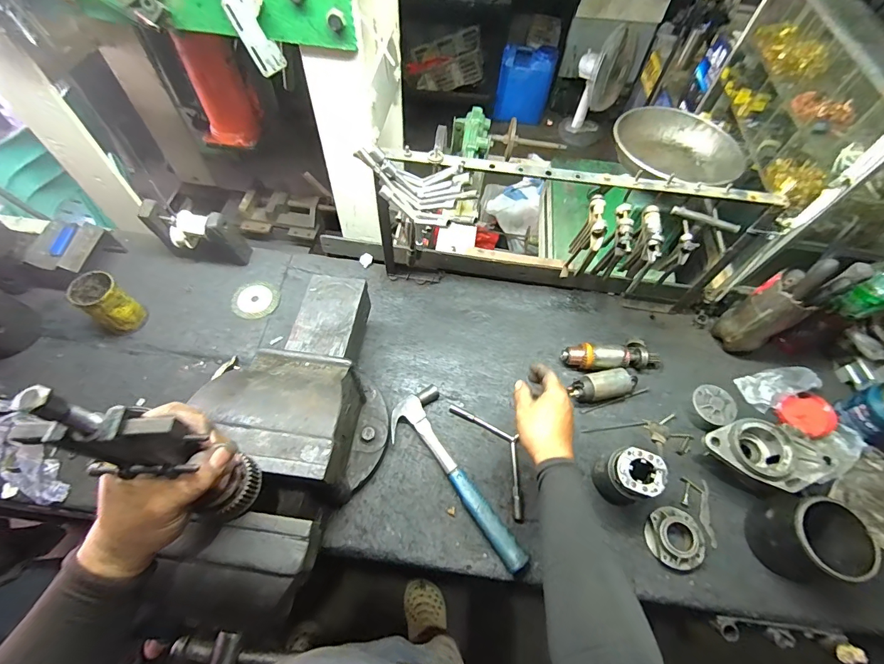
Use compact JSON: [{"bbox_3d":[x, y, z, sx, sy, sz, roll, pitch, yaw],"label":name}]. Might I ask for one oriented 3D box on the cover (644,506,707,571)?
[{"bbox_3d":[0.388,0.339,0.658,0.089,0.028,0.088,1,59,-2],"label":"cover"}]

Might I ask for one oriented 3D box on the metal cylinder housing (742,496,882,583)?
[{"bbox_3d":[0.571,0.321,0.622,0.108,0.116,0.110,-2,59,-4],"label":"metal cylinder housing"}]

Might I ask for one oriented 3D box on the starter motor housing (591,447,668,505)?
[{"bbox_3d":[0.303,0.240,0.656,0.075,0.114,0.073,1,59,-2],"label":"starter motor housing"}]

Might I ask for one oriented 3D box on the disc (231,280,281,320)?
[{"bbox_3d":[-0.408,-0.070,0.866,0.096,0.019,0.094,1,59,-2],"label":"disc"}]

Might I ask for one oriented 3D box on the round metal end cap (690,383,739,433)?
[{"bbox_3d":[0.509,0.146,0.761,0.079,0.050,0.076,1,59,-2],"label":"round metal end cap"}]

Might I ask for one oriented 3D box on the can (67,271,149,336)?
[{"bbox_3d":[-0.649,-0.051,0.778,0.079,0.121,0.073,1,59,-2],"label":"can"}]

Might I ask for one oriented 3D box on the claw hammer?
[{"bbox_3d":[0.012,0.254,0.681,0.111,0.035,0.328,-22,62,-15],"label":"claw hammer"}]

